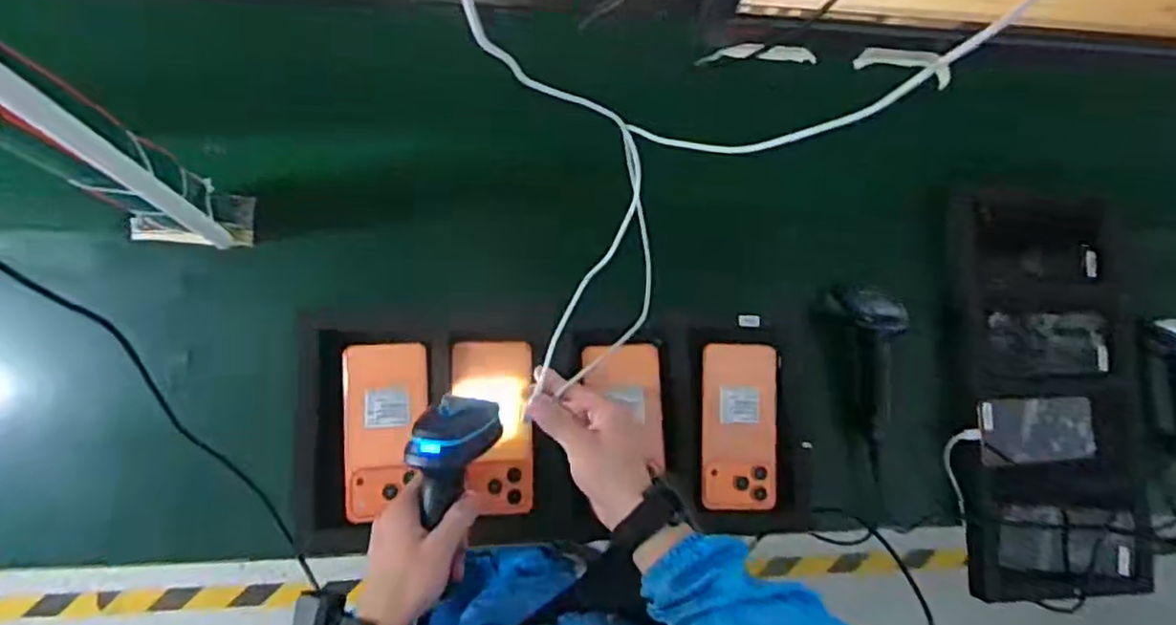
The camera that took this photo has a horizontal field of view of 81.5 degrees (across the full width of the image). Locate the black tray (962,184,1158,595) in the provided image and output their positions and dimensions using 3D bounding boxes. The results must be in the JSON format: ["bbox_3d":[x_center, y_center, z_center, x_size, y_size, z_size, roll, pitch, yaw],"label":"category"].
[{"bbox_3d":[0.554,0.091,0.805,0.228,0.030,0.470,3,83,-7],"label":"black tray"}]

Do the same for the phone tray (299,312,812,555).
[{"bbox_3d":[-0.030,0.109,0.660,0.483,0.029,0.229,0,83,-7],"label":"phone tray"}]

